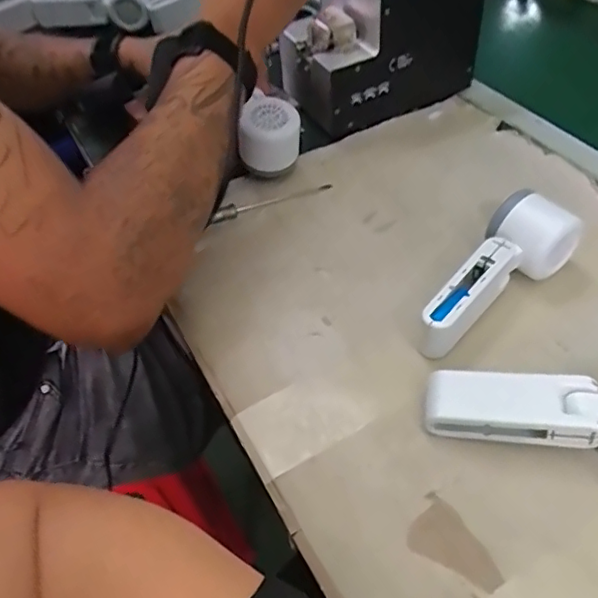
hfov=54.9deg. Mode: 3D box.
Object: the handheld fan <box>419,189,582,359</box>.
[{"bbox_3d":[0.152,-0.014,0.425,0.062,0.055,0.158,28,57,25],"label":"handheld fan"}]

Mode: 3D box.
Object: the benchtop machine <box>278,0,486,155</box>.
[{"bbox_3d":[0.076,-0.279,0.601,0.186,0.138,0.127,-26,53,-17],"label":"benchtop machine"}]

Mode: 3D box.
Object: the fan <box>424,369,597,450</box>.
[{"bbox_3d":[0.164,0.072,0.353,0.164,0.049,0.059,4,50,8],"label":"fan"}]

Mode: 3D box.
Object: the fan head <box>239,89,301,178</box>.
[{"bbox_3d":[-0.026,-0.147,0.538,0.056,0.060,0.057,-5,49,0],"label":"fan head"}]

